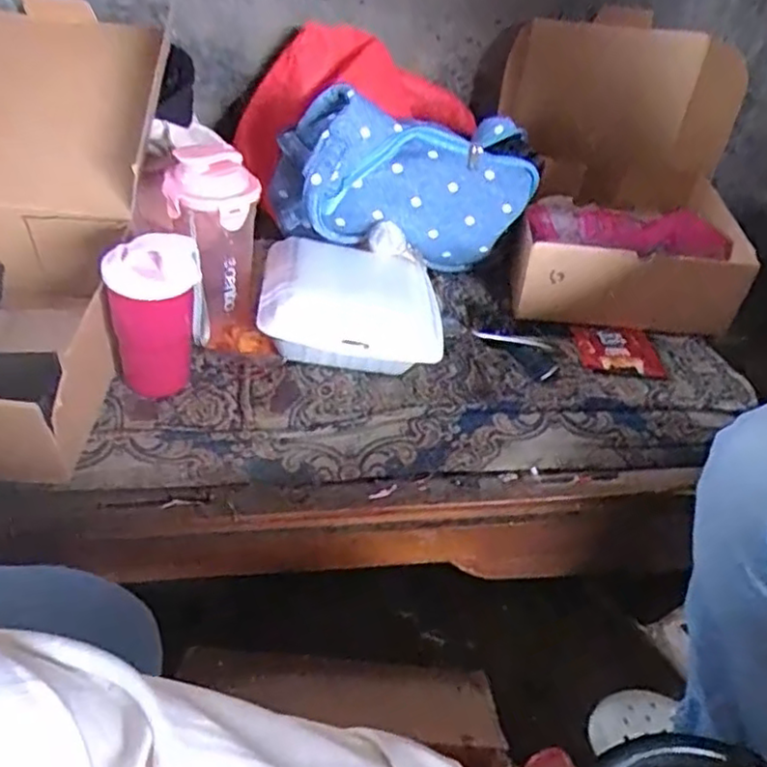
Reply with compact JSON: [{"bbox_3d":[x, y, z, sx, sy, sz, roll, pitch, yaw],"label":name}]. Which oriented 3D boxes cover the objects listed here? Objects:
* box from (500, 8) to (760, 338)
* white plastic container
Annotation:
[{"bbox_3d":[0.317,-0.270,0.895,0.322,0.200,0.443,8,56,1],"label":"box"},{"bbox_3d":[-0.036,-0.088,0.717,0.177,0.089,0.189,1,43,-6],"label":"white plastic container"}]

